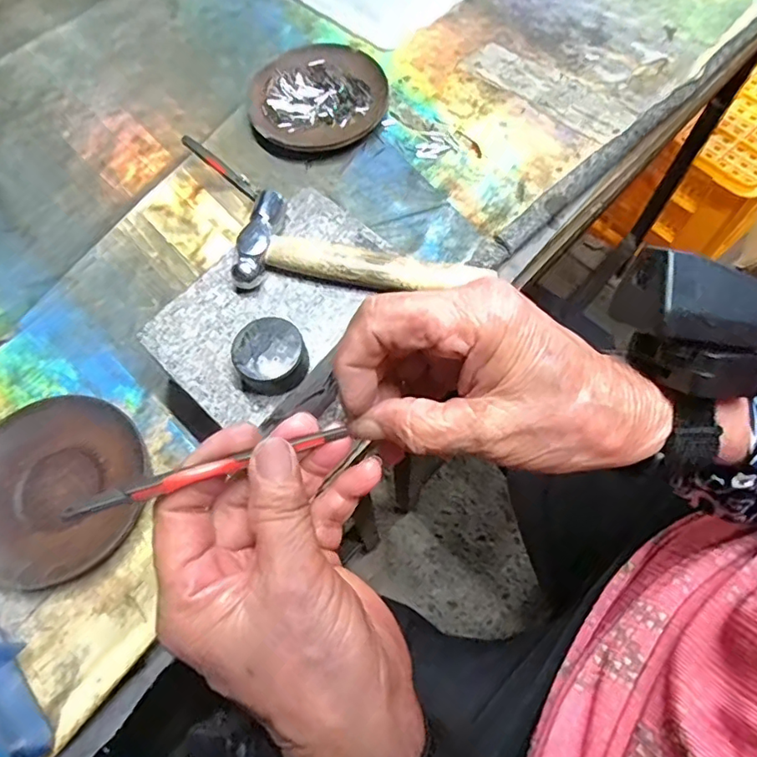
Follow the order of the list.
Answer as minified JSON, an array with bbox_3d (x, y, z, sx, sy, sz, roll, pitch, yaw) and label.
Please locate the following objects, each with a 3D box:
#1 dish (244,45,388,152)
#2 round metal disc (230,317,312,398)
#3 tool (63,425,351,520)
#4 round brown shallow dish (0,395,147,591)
[{"bbox_3d":[-0.052,-0.237,0.459,0.112,0.013,0.108,-1,66,2],"label":"dish"},{"bbox_3d":[-0.057,-0.011,0.292,0.036,0.019,0.039,0,68,-1],"label":"round metal disc"},{"bbox_3d":[-0.059,0.033,0.200,0.102,0.004,0.007,-16,66,-22],"label":"tool"},{"bbox_3d":[-0.201,0.067,0.333,0.112,0.013,0.109,-1,66,2],"label":"round brown shallow dish"}]

